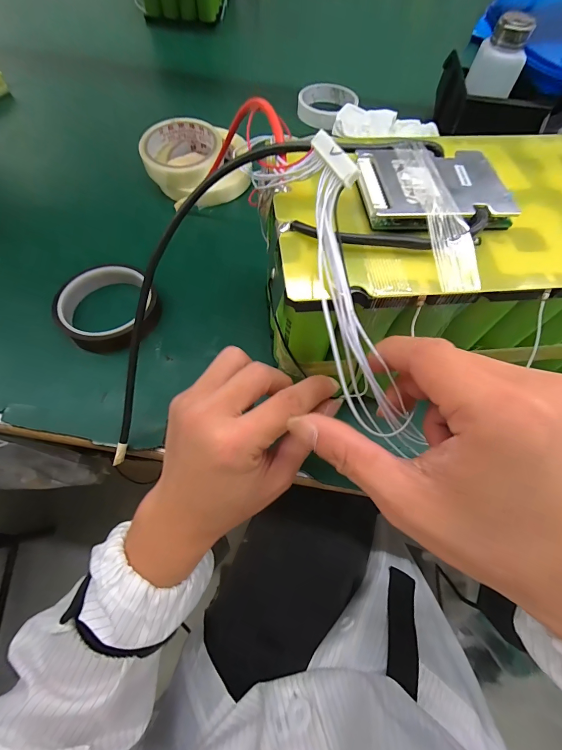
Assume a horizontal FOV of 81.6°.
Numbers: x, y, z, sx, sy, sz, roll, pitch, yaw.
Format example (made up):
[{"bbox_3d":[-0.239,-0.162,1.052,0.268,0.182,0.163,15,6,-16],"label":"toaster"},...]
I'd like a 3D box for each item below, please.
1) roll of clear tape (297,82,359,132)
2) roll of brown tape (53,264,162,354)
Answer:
[{"bbox_3d":[0.075,-0.415,0.507,0.095,0.030,0.095,1,64,-2],"label":"roll of clear tape"},{"bbox_3d":[-0.162,-0.063,0.309,0.086,0.020,0.097,-34,70,-17],"label":"roll of brown tape"}]

